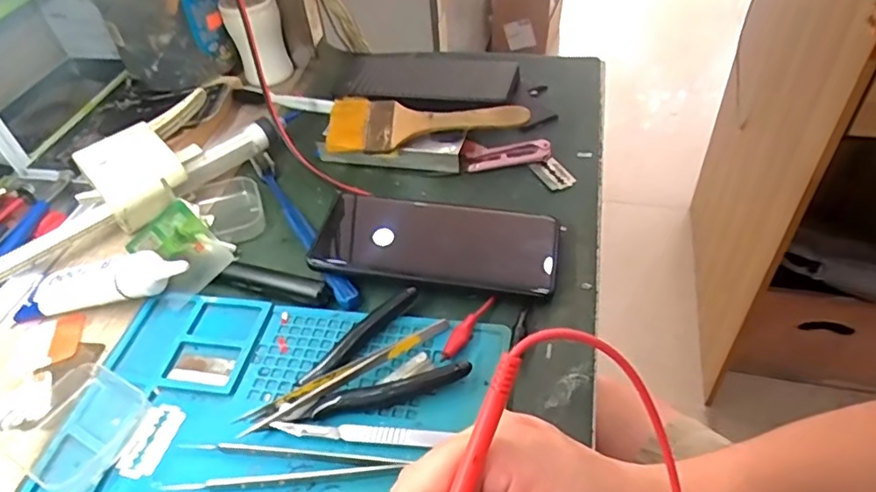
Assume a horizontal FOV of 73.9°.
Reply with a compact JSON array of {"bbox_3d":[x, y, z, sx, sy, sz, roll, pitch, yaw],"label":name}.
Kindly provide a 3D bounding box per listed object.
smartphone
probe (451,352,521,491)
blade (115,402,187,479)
[{"bbox_3d":[-0.001,-0.006,0.403,0.162,0.015,0.075,7,49,8],"label":"smartphone"},{"bbox_3d":[0.007,0.101,0.221,0.007,0.011,0.127,21,90,24],"label":"probe"},{"bbox_3d":[-0.160,0.109,0.327,0.023,0.004,0.043,11,46,9],"label":"blade"}]

